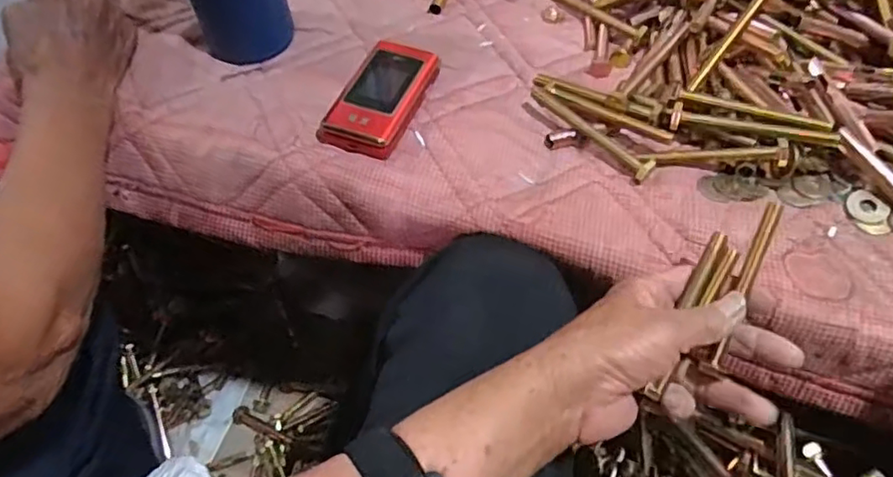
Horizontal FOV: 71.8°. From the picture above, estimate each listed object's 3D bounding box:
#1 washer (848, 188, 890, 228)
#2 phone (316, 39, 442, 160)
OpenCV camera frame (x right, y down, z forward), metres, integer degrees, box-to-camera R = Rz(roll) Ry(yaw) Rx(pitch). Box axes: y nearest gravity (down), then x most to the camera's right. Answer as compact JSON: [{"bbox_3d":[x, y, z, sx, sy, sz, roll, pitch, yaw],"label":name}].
[{"bbox_3d":[0.281,-0.021,0.410,0.025,0.004,0.026,-9,62,17],"label":"washer"},{"bbox_3d":[-0.051,-0.109,0.475,0.056,0.021,0.104,18,60,12],"label":"phone"}]

